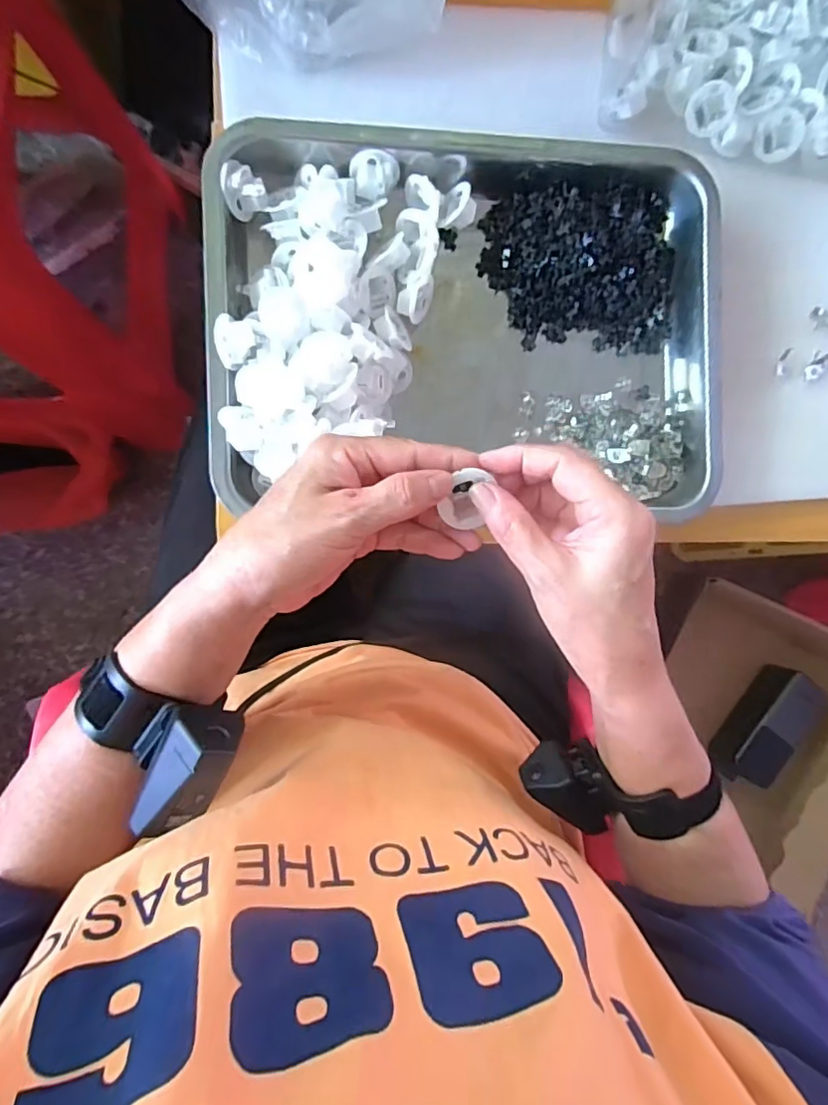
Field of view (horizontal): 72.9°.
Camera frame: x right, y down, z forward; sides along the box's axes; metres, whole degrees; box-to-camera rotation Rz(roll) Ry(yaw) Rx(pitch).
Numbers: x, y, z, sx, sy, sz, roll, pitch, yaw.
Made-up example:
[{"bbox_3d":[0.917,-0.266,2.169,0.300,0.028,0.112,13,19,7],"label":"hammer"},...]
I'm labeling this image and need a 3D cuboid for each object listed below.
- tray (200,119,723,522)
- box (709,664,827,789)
[{"bbox_3d":[0.043,-0.176,0.410,0.369,0.035,0.277,-1,91,-8],"label":"tray"},{"bbox_3d":[0.435,0.215,0.688,0.072,0.044,0.148,35,90,4],"label":"box"}]

